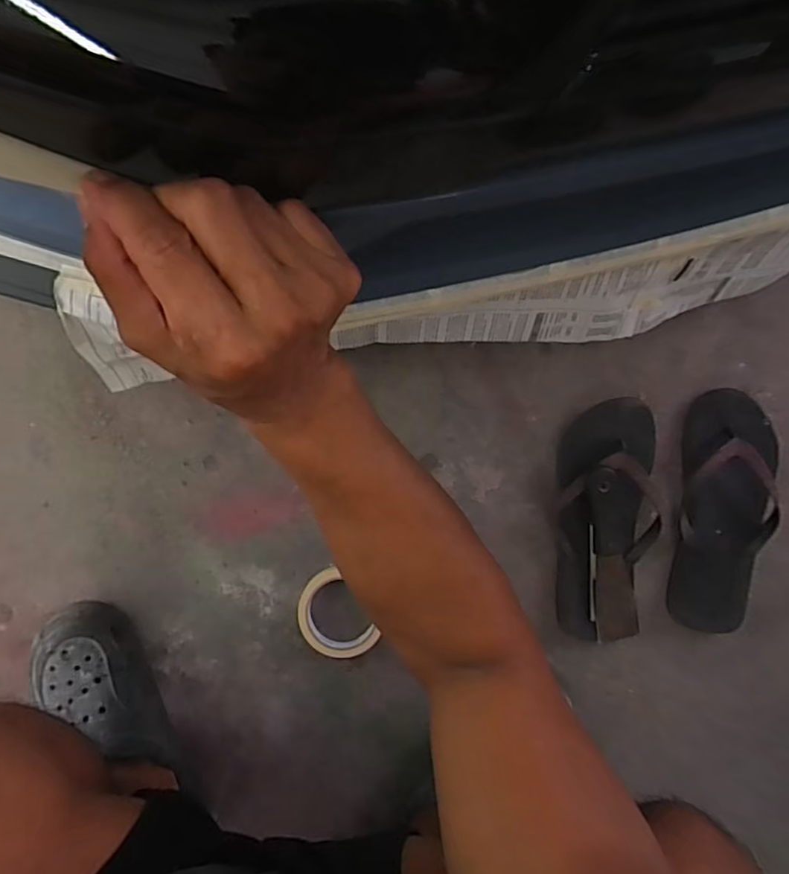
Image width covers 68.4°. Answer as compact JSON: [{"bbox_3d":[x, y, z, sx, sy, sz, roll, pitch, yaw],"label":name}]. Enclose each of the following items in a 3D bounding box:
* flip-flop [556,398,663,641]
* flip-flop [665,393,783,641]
[{"bbox_3d":[0.244,0.093,0.660,0.112,0.046,0.263,0,90,-2],"label":"flip-flop"},{"bbox_3d":[0.386,0.089,0.670,0.113,0.049,0.280,8,89,-2],"label":"flip-flop"}]

